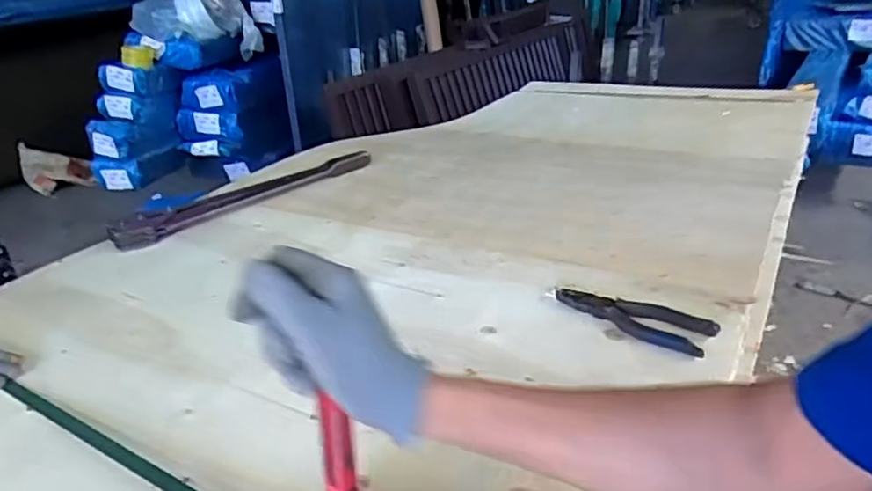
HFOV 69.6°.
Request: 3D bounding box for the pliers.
[{"bbox_3d":[0.228,0.082,0.748,0.190,0.017,0.056,19,35,41],"label":"pliers"}]

